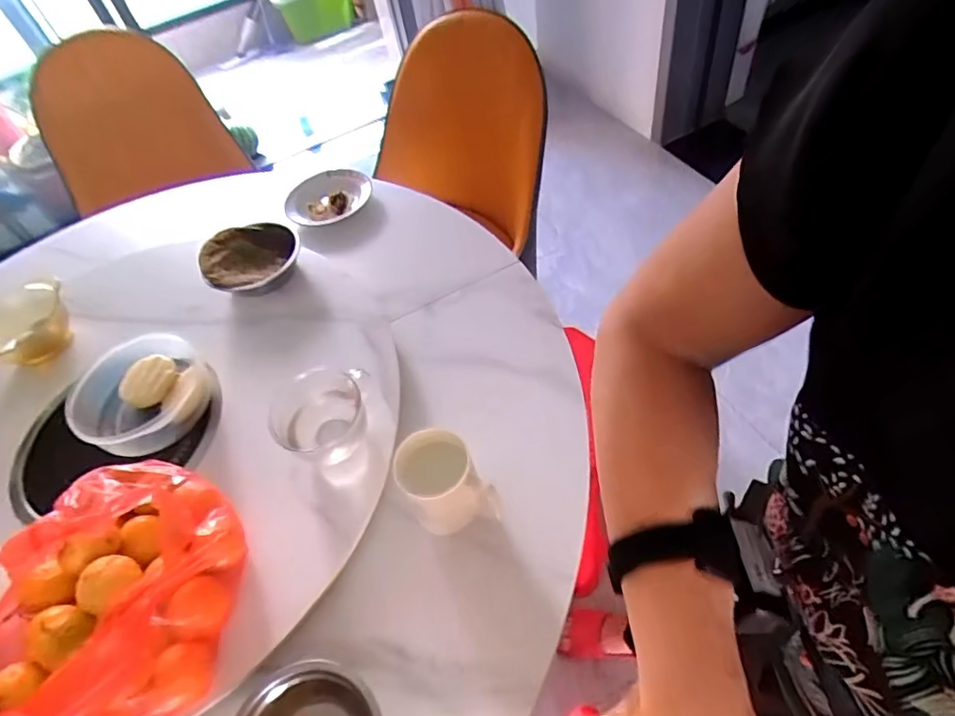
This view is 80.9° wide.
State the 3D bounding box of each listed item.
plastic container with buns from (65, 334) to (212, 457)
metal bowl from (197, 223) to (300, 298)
[{"bbox_3d":[-0.435,0.047,0.730,0.147,0.072,0.159,-5,54,7],"label":"plastic container with buns"},{"bbox_3d":[-0.340,-0.146,0.862,0.146,0.064,0.146,-5,54,7],"label":"metal bowl"}]

